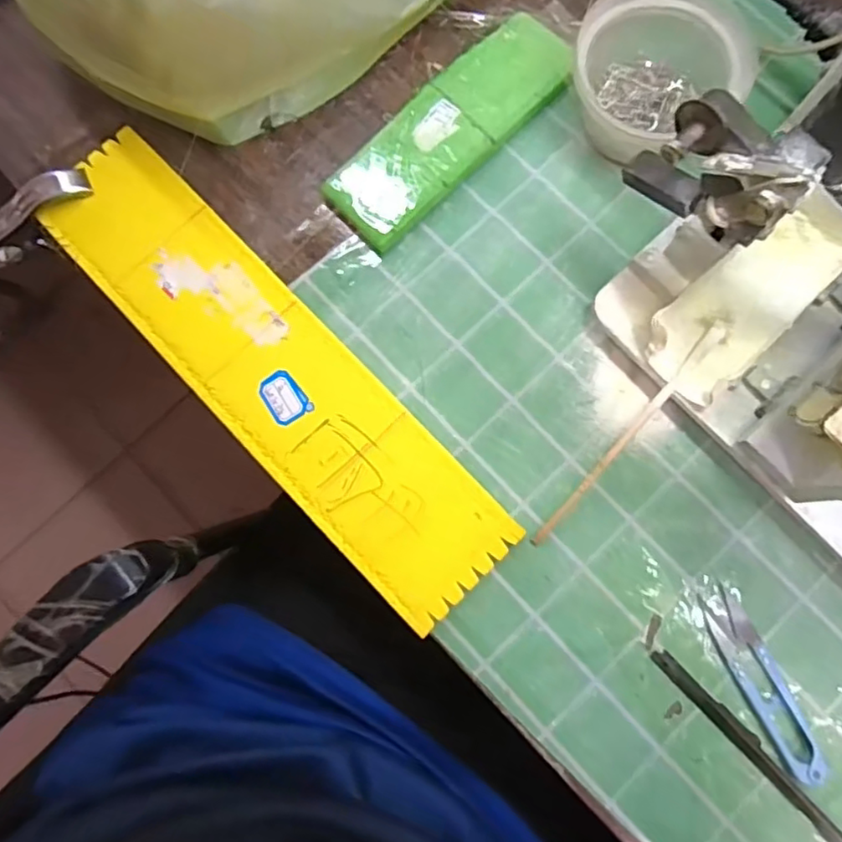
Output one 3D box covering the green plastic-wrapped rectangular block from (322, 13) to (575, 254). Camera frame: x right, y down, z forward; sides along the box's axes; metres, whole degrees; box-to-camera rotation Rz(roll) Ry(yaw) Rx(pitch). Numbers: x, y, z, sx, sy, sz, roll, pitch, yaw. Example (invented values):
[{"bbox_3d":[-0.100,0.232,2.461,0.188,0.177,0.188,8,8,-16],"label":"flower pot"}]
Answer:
[{"bbox_3d":[0.019,-0.185,0.385,0.175,0.021,0.059,-43,84,-7],"label":"green plastic-wrapped rectangular block"}]

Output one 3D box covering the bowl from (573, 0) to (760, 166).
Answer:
[{"bbox_3d":[0.133,-0.210,0.366,0.093,0.058,0.083,-22,82,-4],"label":"bowl"}]

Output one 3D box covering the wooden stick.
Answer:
[{"bbox_3d":[0.114,0.010,0.342,0.007,0.006,0.155,40,94,6],"label":"wooden stick"}]

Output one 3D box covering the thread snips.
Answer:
[{"bbox_3d":[0.185,0.143,0.330,0.023,0.009,0.101,-27,82,-5],"label":"thread snips"}]

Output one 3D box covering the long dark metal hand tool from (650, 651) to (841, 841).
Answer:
[{"bbox_3d":[0.182,0.180,0.321,0.012,0.011,0.149,-43,84,-7],"label":"long dark metal hand tool"}]

